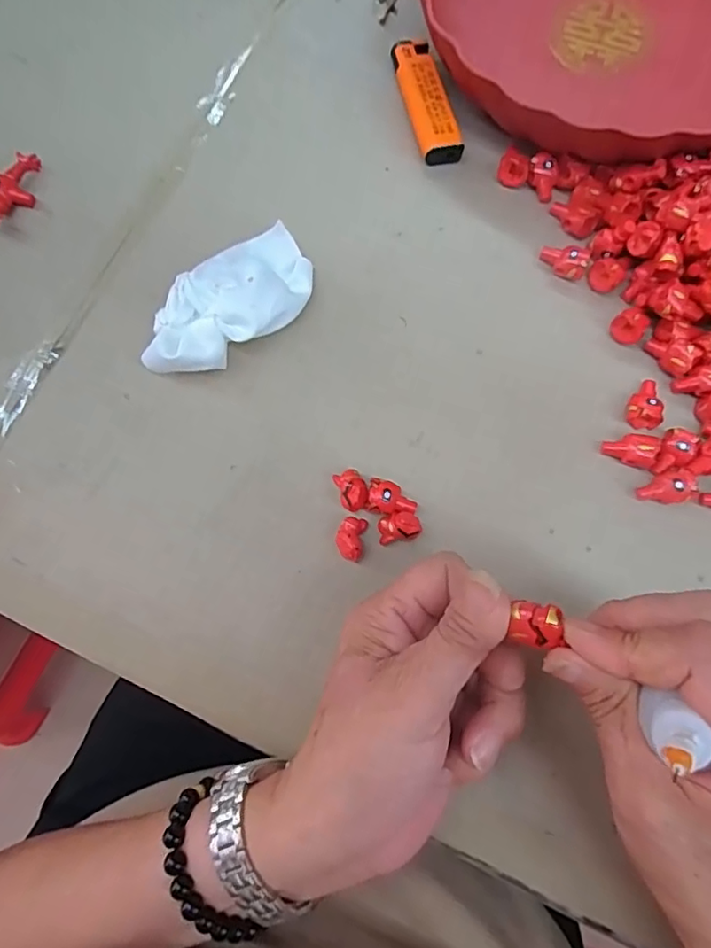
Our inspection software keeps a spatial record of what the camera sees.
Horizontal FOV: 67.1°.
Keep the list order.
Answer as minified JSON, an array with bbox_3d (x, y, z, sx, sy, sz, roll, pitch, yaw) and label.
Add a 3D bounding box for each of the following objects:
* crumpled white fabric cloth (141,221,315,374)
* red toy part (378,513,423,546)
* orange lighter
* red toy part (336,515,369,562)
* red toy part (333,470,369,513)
[{"bbox_3d":[-0.064,-0.086,0.277,0.098,0.023,0.049,-42,81,-9],"label":"crumpled white fabric cloth"},{"bbox_3d":[0.022,0.026,0.263,0.021,0.010,0.013,-8,78,-2],"label":"red toy part"},{"bbox_3d":[0.042,-0.220,0.316,0.024,0.010,0.081,-14,78,-3],"label":"orange lighter"},{"bbox_3d":[-0.002,0.032,0.263,0.013,0.012,0.021,11,78,2],"label":"red toy part"},{"bbox_3d":[-0.001,0.008,0.266,0.014,0.010,0.021,-17,79,-4],"label":"red toy part"}]

